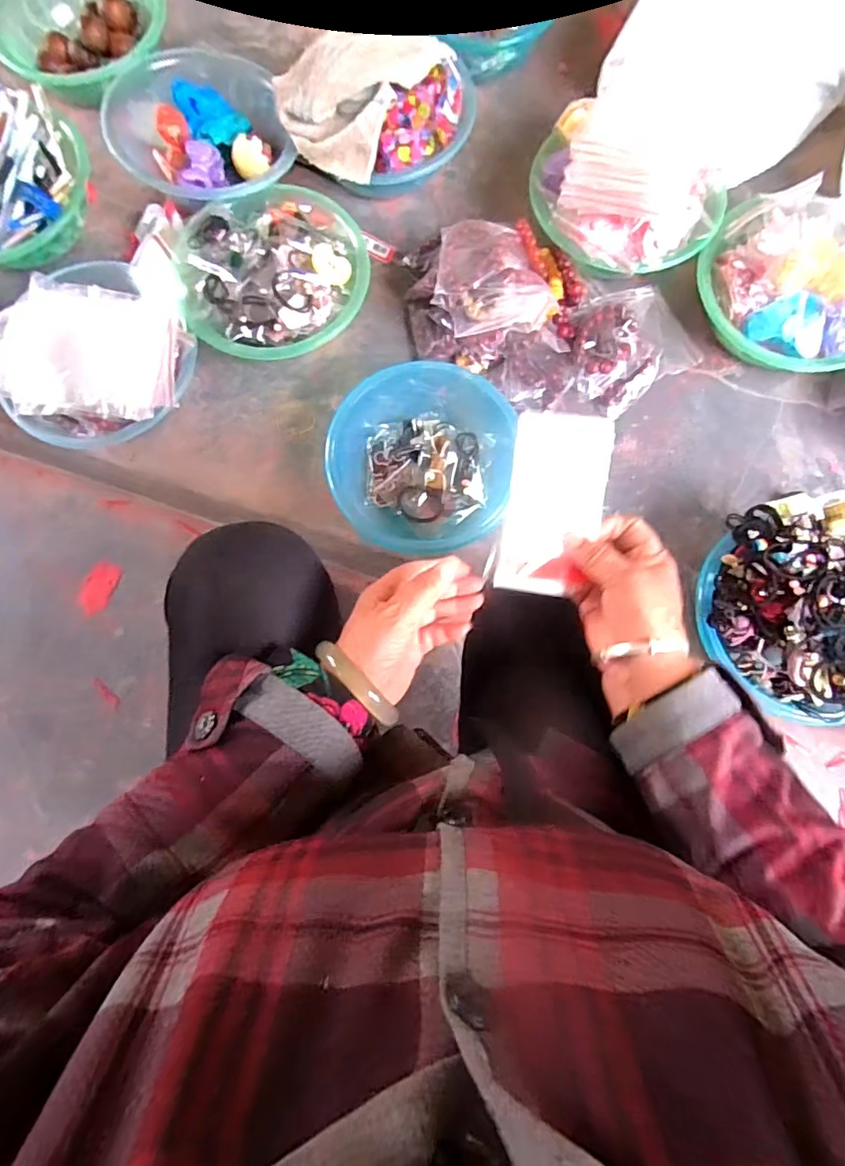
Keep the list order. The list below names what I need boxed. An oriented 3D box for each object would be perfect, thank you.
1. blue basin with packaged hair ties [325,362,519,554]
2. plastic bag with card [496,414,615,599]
[{"bbox_3d":[0.002,-0.150,0.635,0.208,0.073,0.216,0,79,1],"label":"blue basin with packaged hair ties"},{"bbox_3d":[0.097,-0.056,0.388,0.069,0.005,0.128,7,99,0],"label":"plastic bag with card"}]

